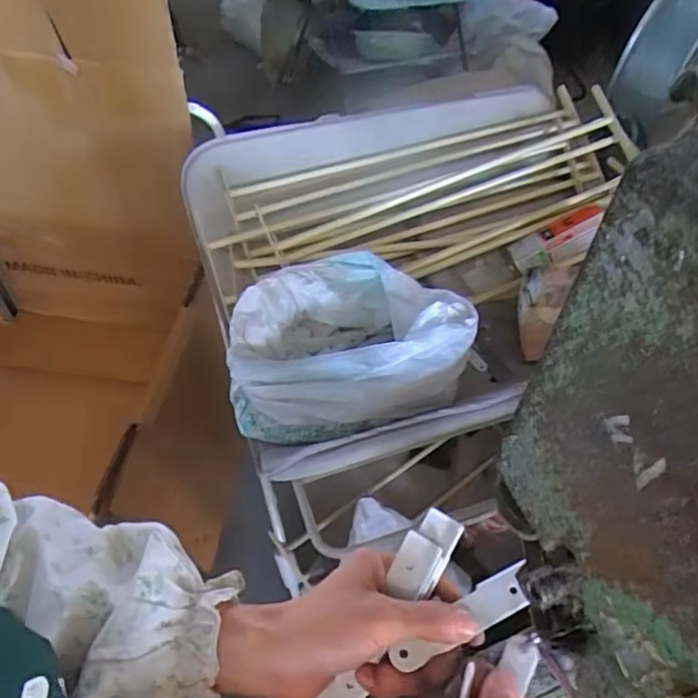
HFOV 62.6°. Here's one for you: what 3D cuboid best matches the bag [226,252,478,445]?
[{"bbox_3d":[-0.009,-0.008,0.750,0.298,0.141,0.235,-8,50,-9],"label":"bag"}]

